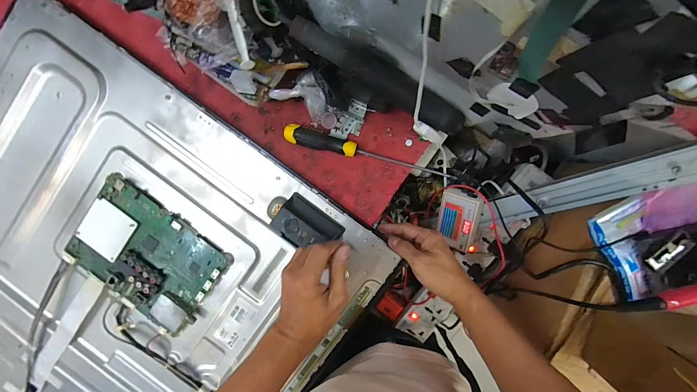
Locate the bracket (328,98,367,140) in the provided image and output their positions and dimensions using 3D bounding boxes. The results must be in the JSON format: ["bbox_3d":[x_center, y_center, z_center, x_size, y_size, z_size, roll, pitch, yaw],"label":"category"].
[{"bbox_3d":[0.000,-0.111,0.432,0.044,0.009,0.053,13,115,4],"label":"bracket"}]

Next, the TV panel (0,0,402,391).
[{"bbox_3d":[-0.512,0.316,0.476,0.671,0.035,1.084,37,94,0],"label":"TV panel"}]

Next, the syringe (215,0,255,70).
[{"bbox_3d":[-0.135,-0.217,0.342,0.025,0.014,0.145,-19,92,5],"label":"syringe"}]

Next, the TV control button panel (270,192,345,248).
[{"bbox_3d":[-0.058,0.044,0.430,0.090,0.024,0.059,36,94,0],"label":"TV control button panel"}]

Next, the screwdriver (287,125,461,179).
[{"bbox_3d":[0.031,-0.056,0.430,0.251,0.023,0.026,17,94,2],"label":"screwdriver"}]

